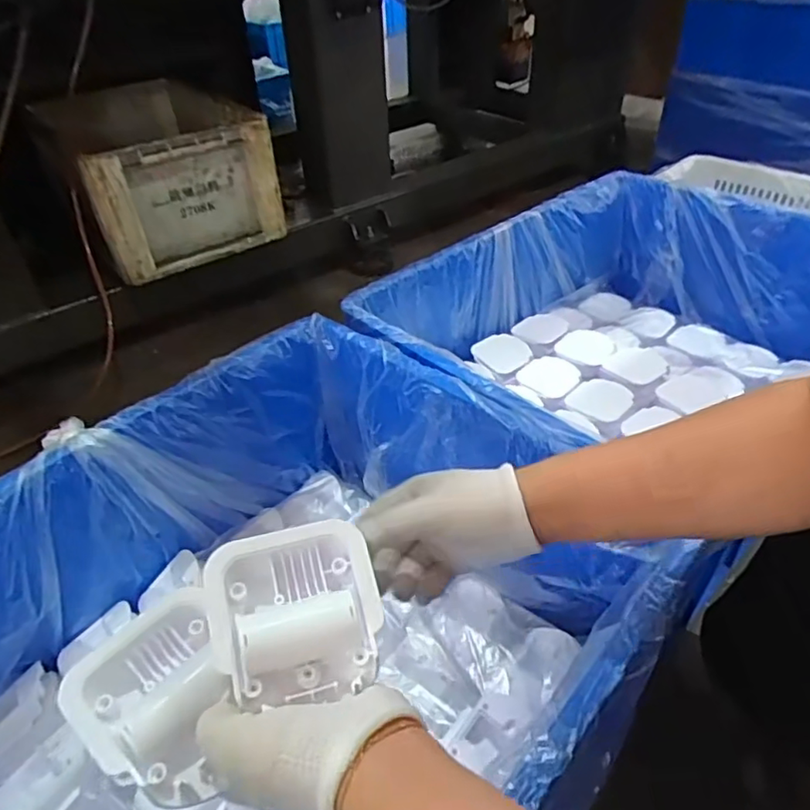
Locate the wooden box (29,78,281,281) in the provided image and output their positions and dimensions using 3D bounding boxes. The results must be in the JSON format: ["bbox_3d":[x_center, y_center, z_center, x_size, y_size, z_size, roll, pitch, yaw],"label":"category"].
[{"bbox_3d":[-0.565,-0.547,1.357,0.398,0.286,0.563,-27,45,-26],"label":"wooden box"}]

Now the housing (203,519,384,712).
[{"bbox_3d":[-0.060,0.114,0.327,0.089,0.028,0.088,-6,68,-17],"label":"housing"}]

